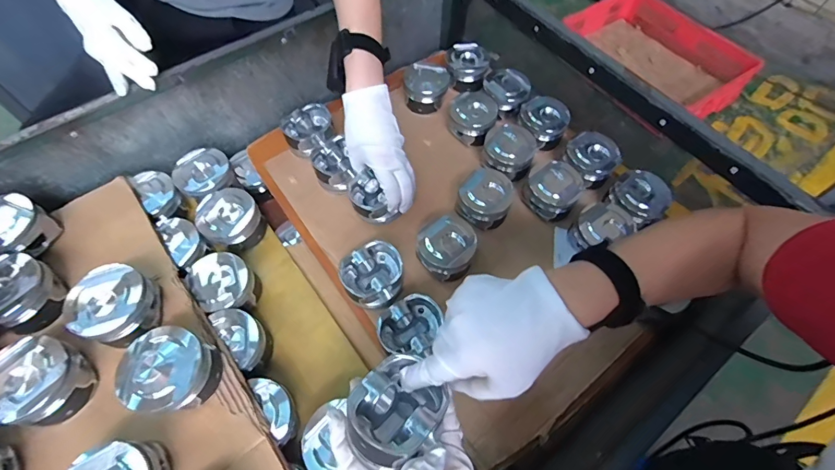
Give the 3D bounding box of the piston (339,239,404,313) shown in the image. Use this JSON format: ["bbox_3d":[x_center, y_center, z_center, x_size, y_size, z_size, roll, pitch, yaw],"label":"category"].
[{"bbox_3d":[-0.061,0.062,0.568,0.082,0.061,0.079,1,62,-2],"label":"piston"}]

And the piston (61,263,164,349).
[{"bbox_3d":[-0.353,0.082,0.471,0.081,0.048,0.082,1,62,-2],"label":"piston"}]

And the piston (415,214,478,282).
[{"bbox_3d":[0.042,0.020,0.593,0.080,0.062,0.087,1,62,-2],"label":"piston"}]

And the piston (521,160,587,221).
[{"bbox_3d":[0.215,-0.072,0.640,0.087,0.047,0.090,40,67,17],"label":"piston"}]

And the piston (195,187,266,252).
[{"bbox_3d":[-0.277,-0.022,0.598,0.082,0.045,0.083,1,62,-2],"label":"piston"}]

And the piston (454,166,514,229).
[{"bbox_3d":[0.106,-0.058,0.631,0.078,0.052,0.080,1,62,-2],"label":"piston"}]

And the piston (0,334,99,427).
[{"bbox_3d":[-0.410,0.155,0.432,0.095,0.055,0.083,17,62,6],"label":"piston"}]

